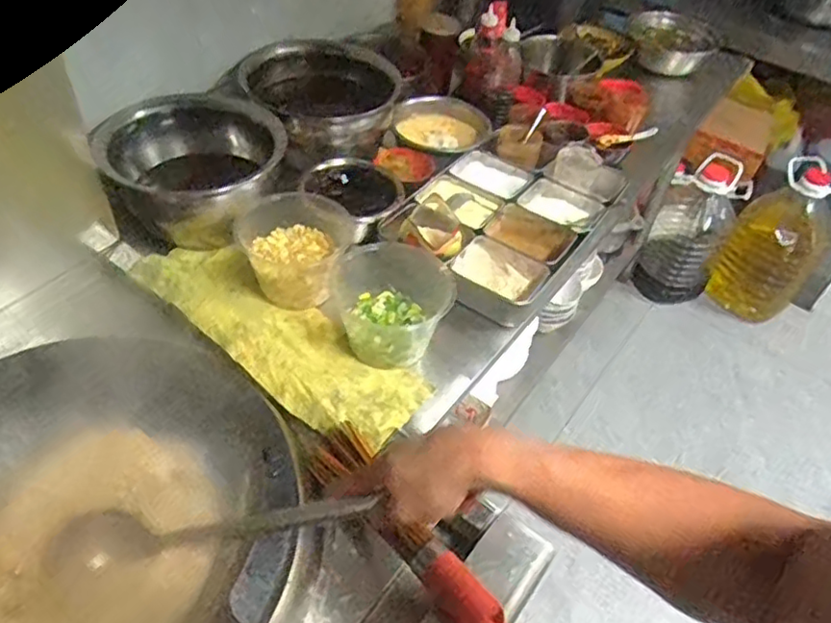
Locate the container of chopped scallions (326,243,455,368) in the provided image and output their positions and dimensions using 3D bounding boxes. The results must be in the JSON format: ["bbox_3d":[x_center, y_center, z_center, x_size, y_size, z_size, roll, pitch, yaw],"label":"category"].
[{"bbox_3d":[-0.040,-0.014,0.940,0.180,0.090,0.156,20,48,12],"label":"container of chopped scallions"}]

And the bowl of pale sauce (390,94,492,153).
[{"bbox_3d":[0.049,-0.365,1.314,0.198,0.056,0.168,8,47,1],"label":"bowl of pale sauce"}]

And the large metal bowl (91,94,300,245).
[{"bbox_3d":[-0.350,-0.225,1.086,0.270,0.150,0.270,3,47,-3],"label":"large metal bowl"}]

